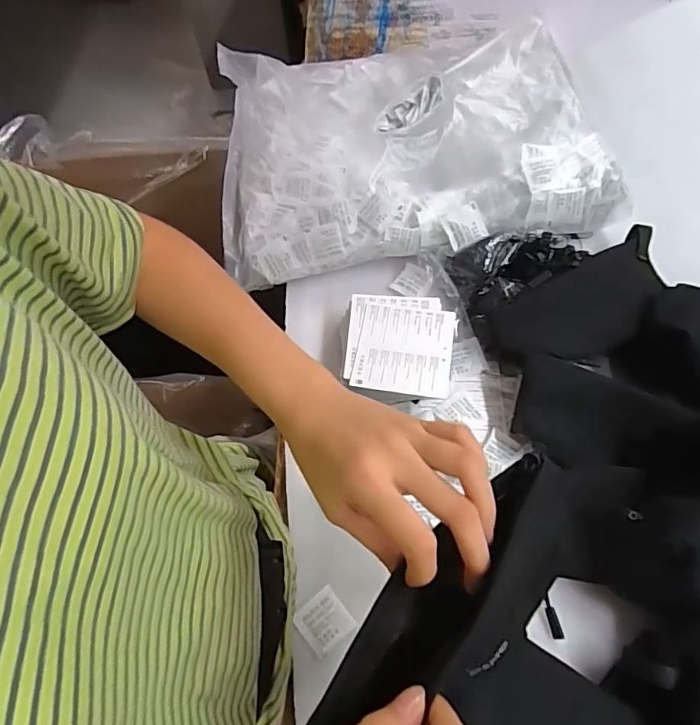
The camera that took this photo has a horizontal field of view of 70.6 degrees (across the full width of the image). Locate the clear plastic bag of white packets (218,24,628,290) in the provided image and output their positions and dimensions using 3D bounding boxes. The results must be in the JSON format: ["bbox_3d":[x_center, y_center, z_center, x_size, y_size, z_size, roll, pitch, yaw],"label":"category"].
[{"bbox_3d":[0.063,-0.275,0.601,0.445,0.070,0.339,-6,62,0],"label":"clear plastic bag of white packets"}]

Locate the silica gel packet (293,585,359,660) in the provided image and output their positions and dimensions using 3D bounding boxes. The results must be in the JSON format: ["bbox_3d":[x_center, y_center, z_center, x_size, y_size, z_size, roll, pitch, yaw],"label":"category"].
[{"bbox_3d":[-0.021,0.211,0.402,0.039,0.004,0.039,-37,66,-15],"label":"silica gel packet"}]

